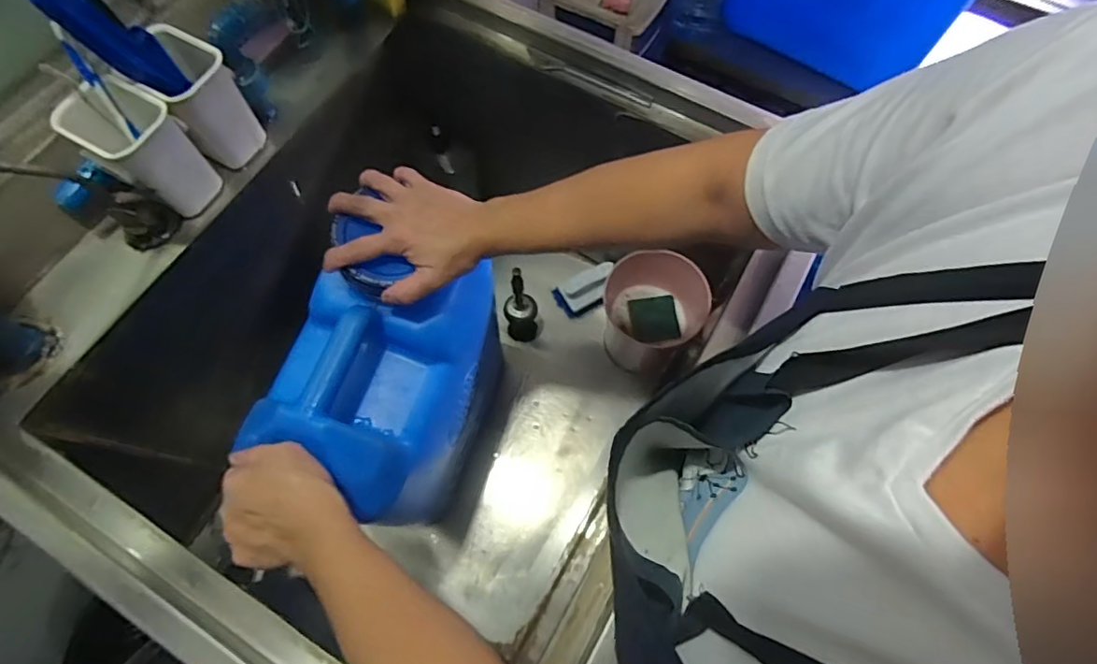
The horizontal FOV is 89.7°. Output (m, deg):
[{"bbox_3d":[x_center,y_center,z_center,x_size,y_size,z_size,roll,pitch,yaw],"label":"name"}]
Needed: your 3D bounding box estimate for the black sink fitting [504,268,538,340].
[{"bbox_3d":[-0.044,-0.036,0.867,0.053,0.165,0.049,0,69,0],"label":"black sink fitting"}]

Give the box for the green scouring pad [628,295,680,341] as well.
[{"bbox_3d":[0.160,-0.019,0.838,0.070,0.012,0.075,-4,69,-2],"label":"green scouring pad"}]

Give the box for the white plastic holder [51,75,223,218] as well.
[{"bbox_3d":[-0.385,-0.173,0.531,0.073,0.111,0.071,34,73,11],"label":"white plastic holder"}]

